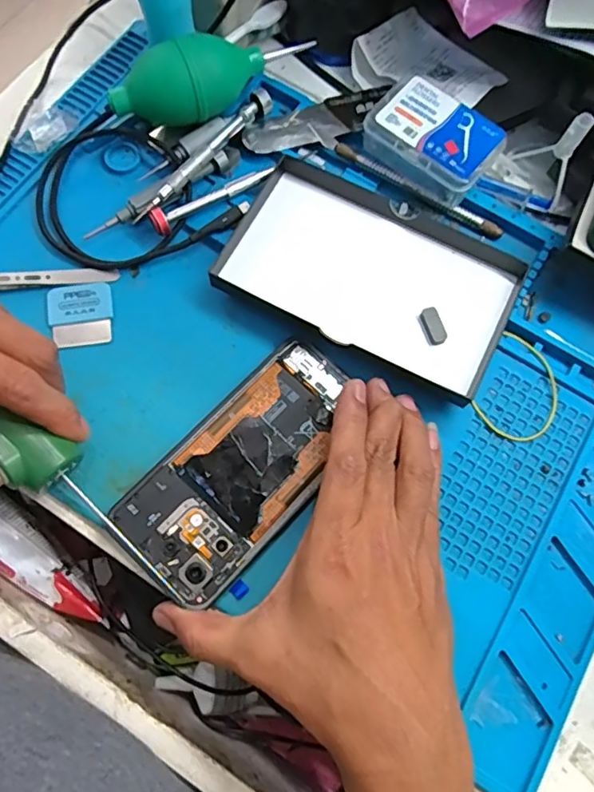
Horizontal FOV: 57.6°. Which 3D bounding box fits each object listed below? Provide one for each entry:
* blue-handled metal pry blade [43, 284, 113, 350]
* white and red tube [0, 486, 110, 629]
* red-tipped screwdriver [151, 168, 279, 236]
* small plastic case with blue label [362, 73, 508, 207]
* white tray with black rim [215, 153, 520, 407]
[{"bbox_3d":[-0.137,-0.050,0.343,0.040,0.006,0.041,-10,74,-6],"label":"blue-handled metal pry blade"},{"bbox_3d":[-0.176,0.104,0.348,0.126,0.027,0.038,39,75,9],"label":"white and red tube"},{"bbox_3d":[-0.055,-0.132,0.353,0.087,0.016,0.012,-30,77,-11],"label":"red-tipped screwdriver"},{"bbox_3d":[0.091,-0.171,0.357,0.054,0.024,0.081,-41,79,-13],"label":"small plastic case with blue label"},{"bbox_3d":[0.048,-0.077,0.345,0.176,0.019,0.103,27,74,6],"label":"white tray with black rim"}]

